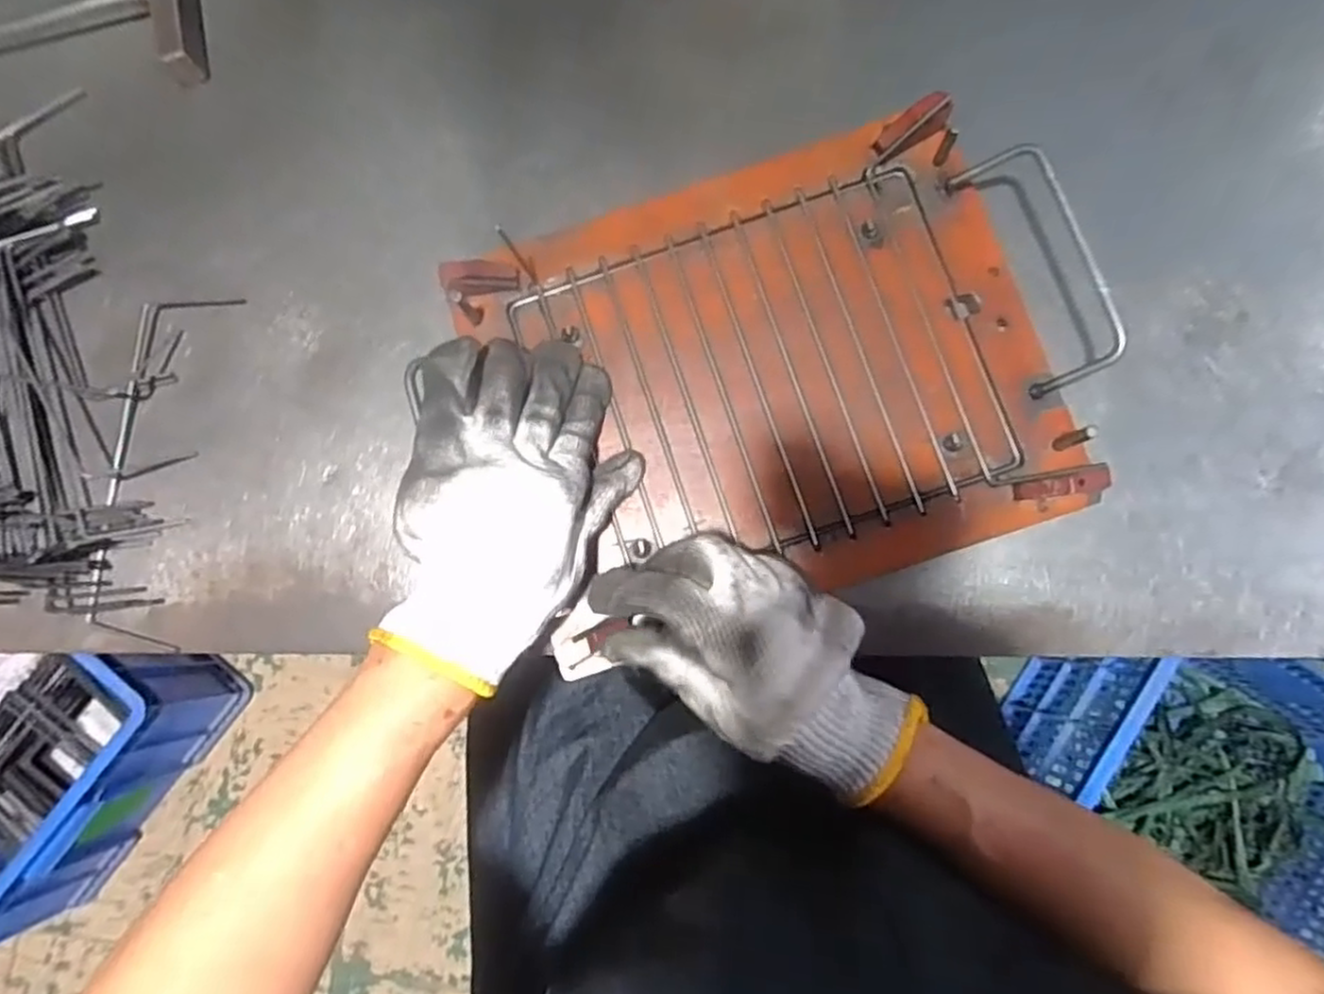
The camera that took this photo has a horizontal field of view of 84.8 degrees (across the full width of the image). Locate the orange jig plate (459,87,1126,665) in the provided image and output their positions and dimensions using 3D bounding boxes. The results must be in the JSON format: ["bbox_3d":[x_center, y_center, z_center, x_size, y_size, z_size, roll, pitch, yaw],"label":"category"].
[{"bbox_3d":[0.058,-0.066,0.402,0.291,0.023,0.237,-17,81,1],"label":"orange jig plate"}]

